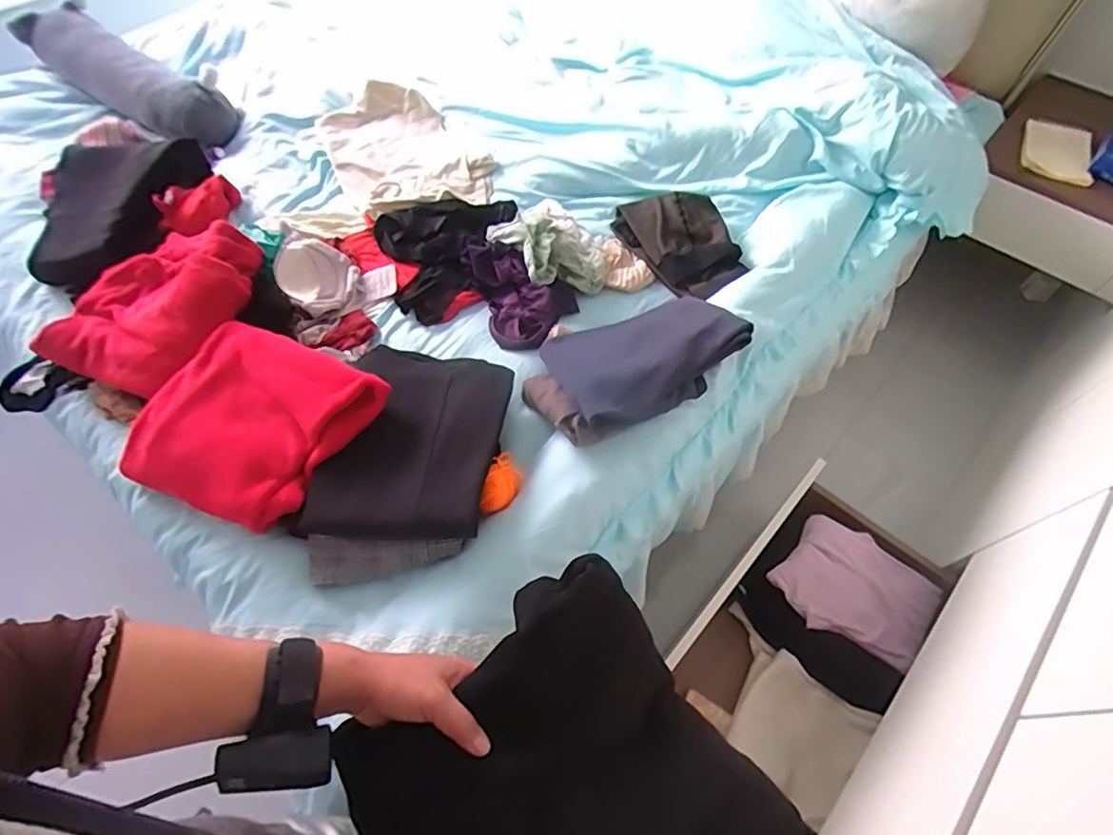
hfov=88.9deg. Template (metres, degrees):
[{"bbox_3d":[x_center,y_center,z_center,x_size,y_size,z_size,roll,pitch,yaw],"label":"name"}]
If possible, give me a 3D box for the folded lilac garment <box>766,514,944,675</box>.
[{"bbox_3d":[0.584,0.340,1.107,0.273,0.038,0.215,36,63,20],"label":"folded lilac garment"}]

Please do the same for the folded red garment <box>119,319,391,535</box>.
[{"bbox_3d":[-0.433,0.005,0.806,0.311,0.071,0.262,22,59,13],"label":"folded red garment"}]

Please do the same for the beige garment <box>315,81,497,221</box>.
[{"bbox_3d":[-0.330,-0.575,1.209,0.295,0.069,0.385,-23,60,-15],"label":"beige garment"}]

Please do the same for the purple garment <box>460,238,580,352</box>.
[{"bbox_3d":[-0.064,-0.241,1.026,0.160,0.057,0.244,-19,59,-13],"label":"purple garment"}]

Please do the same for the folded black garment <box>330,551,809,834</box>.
[{"bbox_3d":[0.027,0.318,0.447,0.263,0.046,0.361,-36,87,-14],"label":"folded black garment"}]

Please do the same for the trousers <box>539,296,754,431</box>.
[{"bbox_3d":[0.152,-0.113,0.919,0.334,0.068,0.224,-22,60,-15],"label":"trousers"}]

